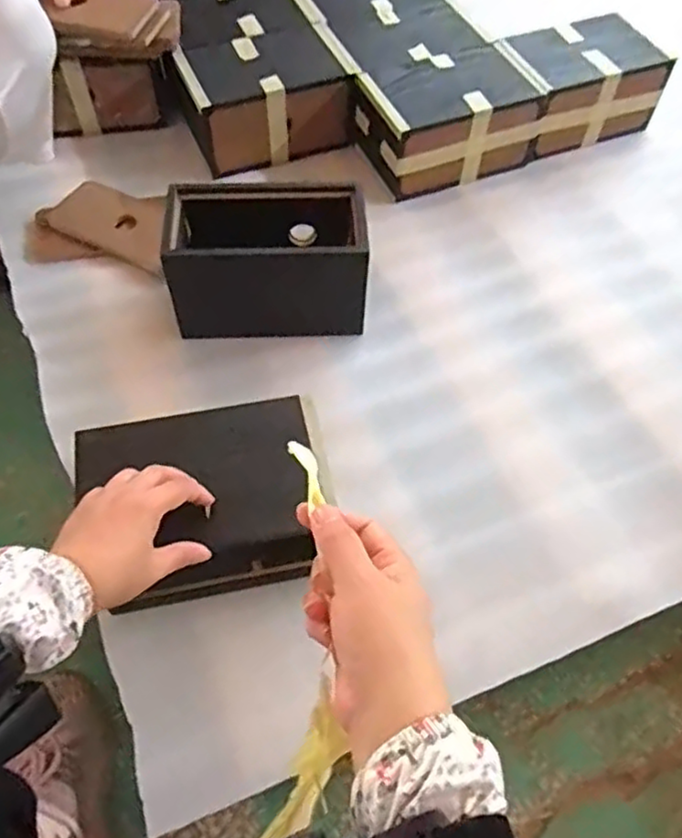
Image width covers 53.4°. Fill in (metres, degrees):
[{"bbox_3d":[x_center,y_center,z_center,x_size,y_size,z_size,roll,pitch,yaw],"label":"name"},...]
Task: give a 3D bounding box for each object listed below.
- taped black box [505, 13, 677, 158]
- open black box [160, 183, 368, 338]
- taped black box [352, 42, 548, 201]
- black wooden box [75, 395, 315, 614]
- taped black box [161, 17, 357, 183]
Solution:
[{"bbox_3d":[0.344,-0.496,1.008,0.215,0.117,0.146,-21,62,-14],"label":"taped black box"},{"bbox_3d":[-0.081,-0.184,0.776,0.212,0.122,0.130,-2,59,-3],"label":"open black box"},{"bbox_3d":[0.147,-0.417,0.943,0.226,0.104,0.142,-18,61,-12],"label":"taped black box"},{"bbox_3d":[-0.122,0.074,0.616,0.189,0.124,0.135,-10,60,-8],"label":"black wooden box"},{"bbox_3d":[-0.104,-0.457,0.964,0.240,0.100,0.152,-19,62,-12],"label":"taped black box"}]

